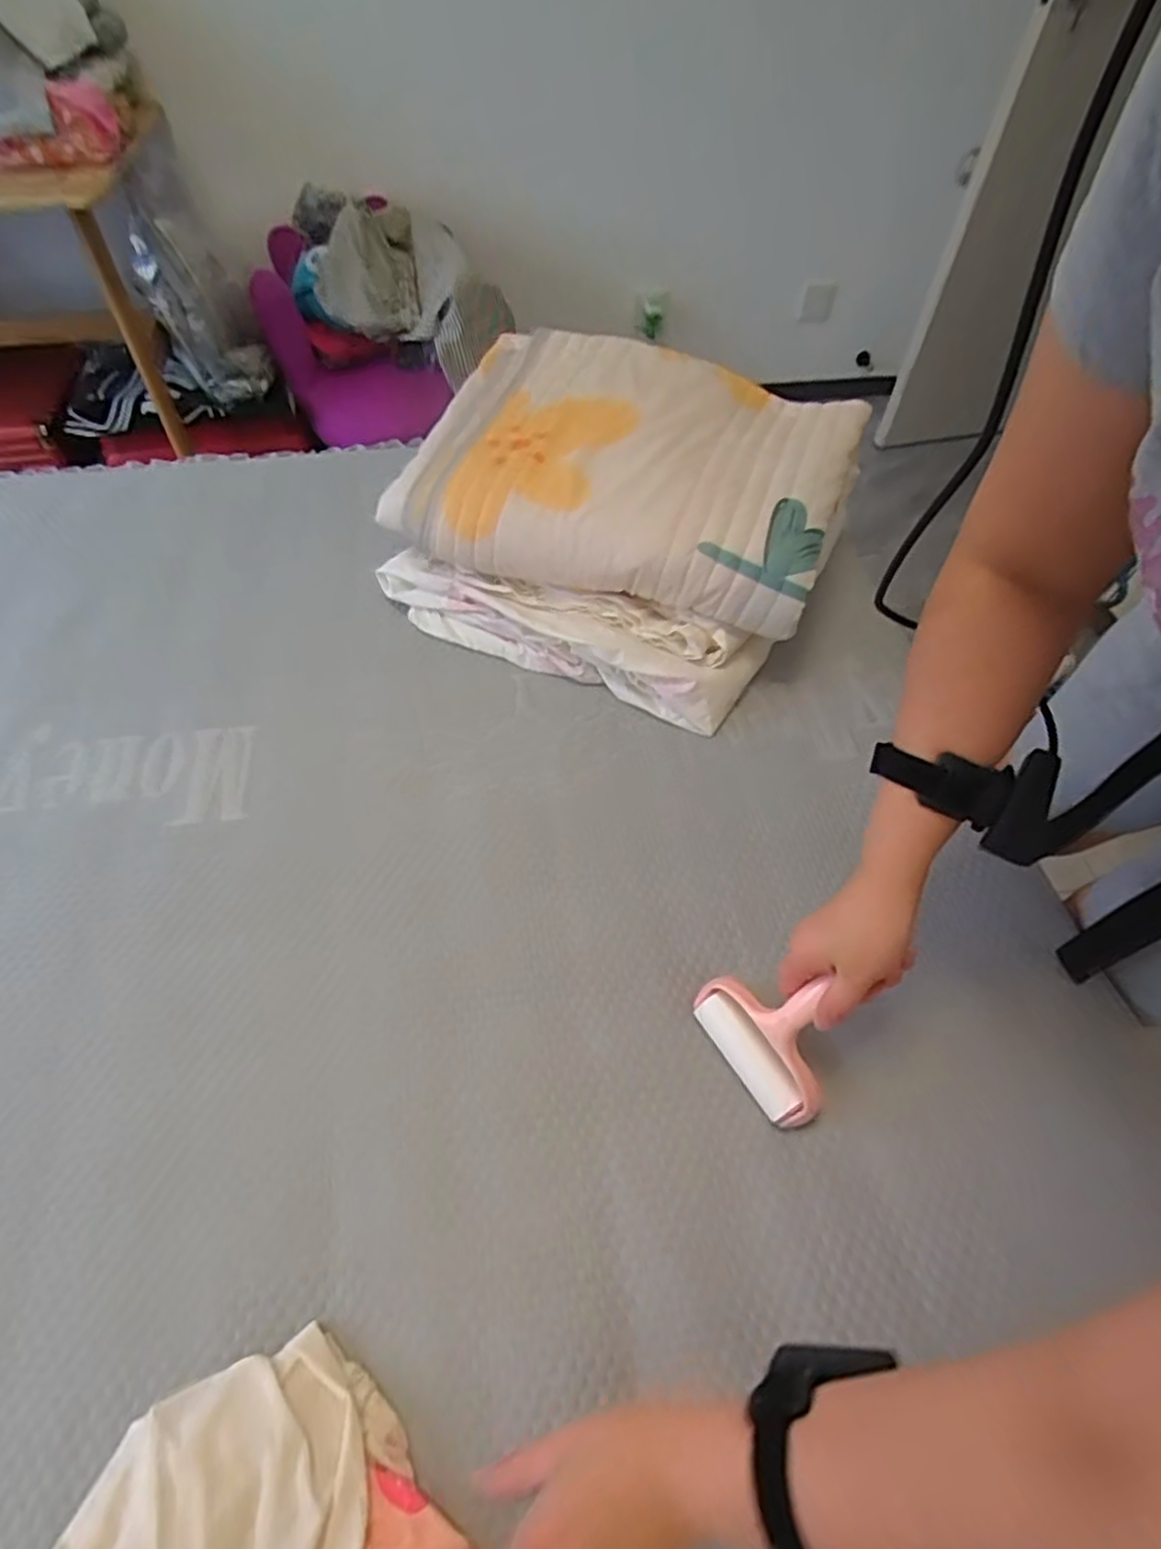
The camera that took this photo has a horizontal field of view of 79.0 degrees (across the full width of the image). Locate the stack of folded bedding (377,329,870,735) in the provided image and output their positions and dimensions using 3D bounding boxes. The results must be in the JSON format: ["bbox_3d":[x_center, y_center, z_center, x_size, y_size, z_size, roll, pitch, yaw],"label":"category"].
[{"bbox_3d":[0.046,-0.322,0.834,0.477,0.168,0.432,21,58,12],"label":"stack of folded bedding"}]

